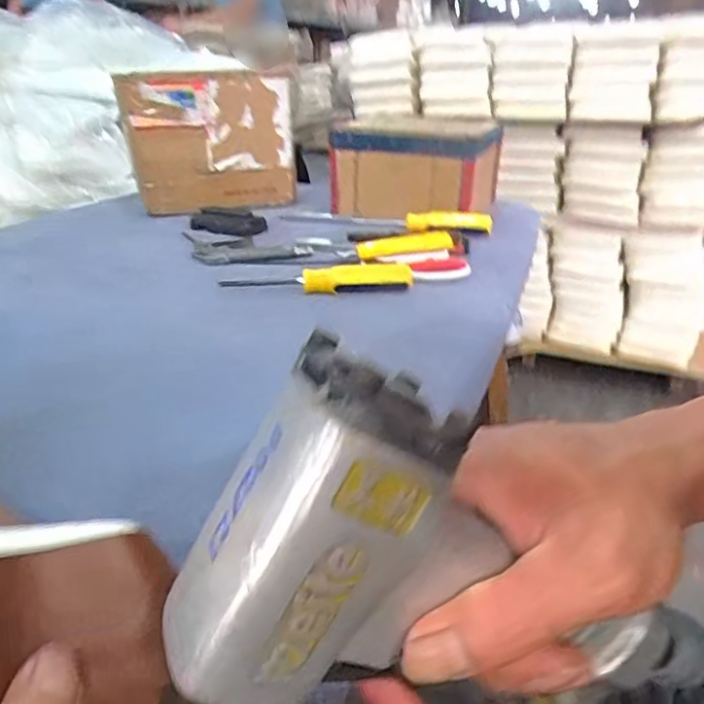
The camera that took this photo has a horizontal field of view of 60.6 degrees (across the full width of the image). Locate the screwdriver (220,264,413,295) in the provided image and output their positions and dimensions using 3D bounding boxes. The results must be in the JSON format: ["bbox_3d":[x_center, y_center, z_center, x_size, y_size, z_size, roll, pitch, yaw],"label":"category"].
[{"bbox_3d":[-0.034,-0.076,0.618,0.192,0.027,0.028,-2,25,-4],"label":"screwdriver"}]

